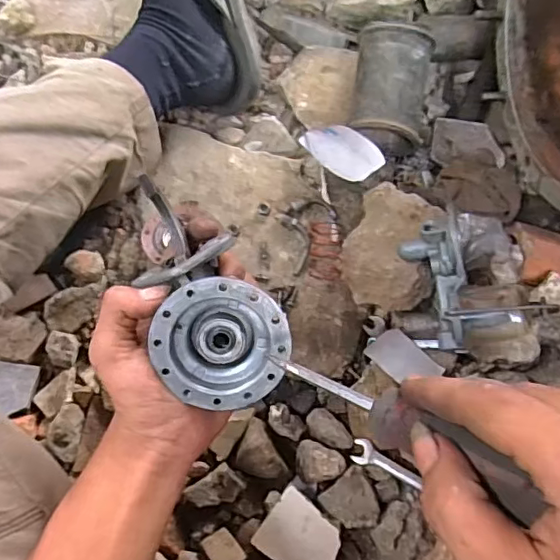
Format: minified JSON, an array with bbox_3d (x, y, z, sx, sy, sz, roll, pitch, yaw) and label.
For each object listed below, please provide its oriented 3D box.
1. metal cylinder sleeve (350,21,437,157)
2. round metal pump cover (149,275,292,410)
[{"bbox_3d":[0.118,-0.201,0.607,0.079,0.075,0.112,8,77,1],"label":"metal cylinder sleeve"},{"bbox_3d":[-0.034,0.034,0.334,0.075,0.028,0.076,5,105,-3],"label":"round metal pump cover"}]

